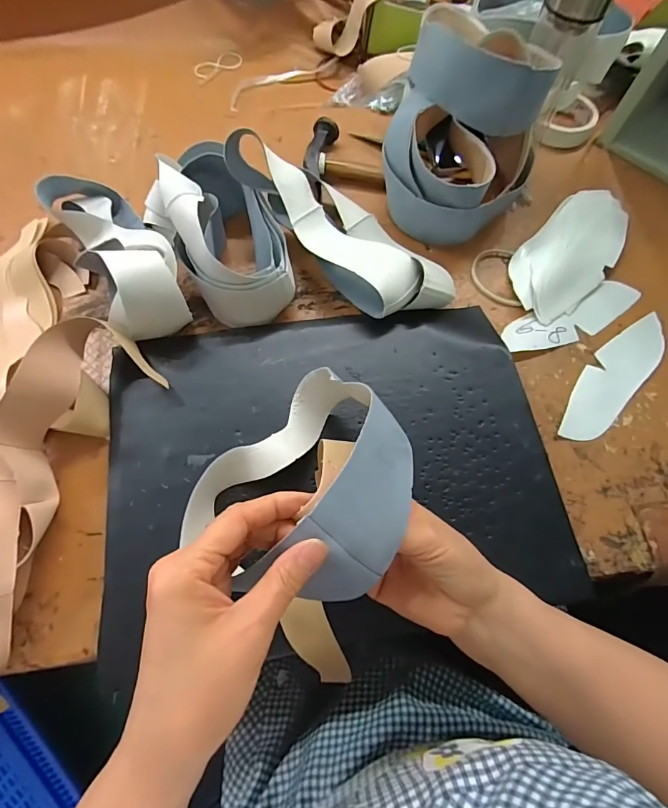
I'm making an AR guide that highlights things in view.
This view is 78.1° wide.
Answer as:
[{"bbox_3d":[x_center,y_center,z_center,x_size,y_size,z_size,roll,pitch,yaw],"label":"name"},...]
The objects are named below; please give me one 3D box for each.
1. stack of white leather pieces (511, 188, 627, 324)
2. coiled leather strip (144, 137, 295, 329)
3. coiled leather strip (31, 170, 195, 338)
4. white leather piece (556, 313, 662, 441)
[{"bbox_3d":[0.302,-0.195,0.523,0.099,0.022,0.222,40,71,13],"label":"stack of white leather pieces"},{"bbox_3d":[-0.122,-0.194,0.452,0.112,0.084,0.207,-33,73,-15],"label":"coiled leather strip"},{"bbox_3d":[-0.233,-0.171,0.438,0.084,0.089,0.225,-33,73,-15],"label":"coiled leather strip"},{"bbox_3d":[0.319,-0.031,0.469,0.203,0.009,0.056,-42,74,-17],"label":"white leather piece"}]

